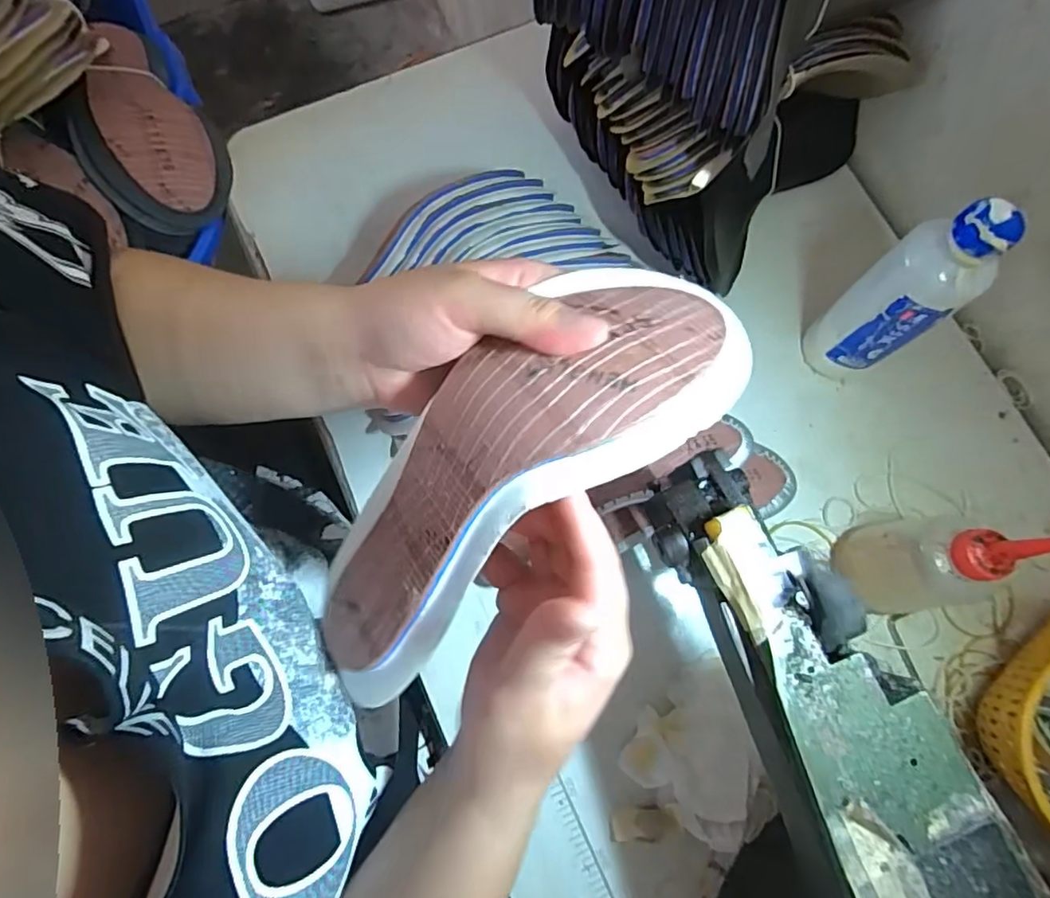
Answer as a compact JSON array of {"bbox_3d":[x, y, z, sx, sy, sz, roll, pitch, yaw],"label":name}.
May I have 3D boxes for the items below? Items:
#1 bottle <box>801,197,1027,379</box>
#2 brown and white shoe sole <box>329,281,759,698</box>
[{"bbox_3d":[0.253,-0.101,0.401,0.051,0.176,0.048,18,76,3],"label":"bottle"},{"bbox_3d":[-0.012,0.008,0.237,0.221,0.047,0.084,-43,80,9],"label":"brown and white shoe sole"}]

